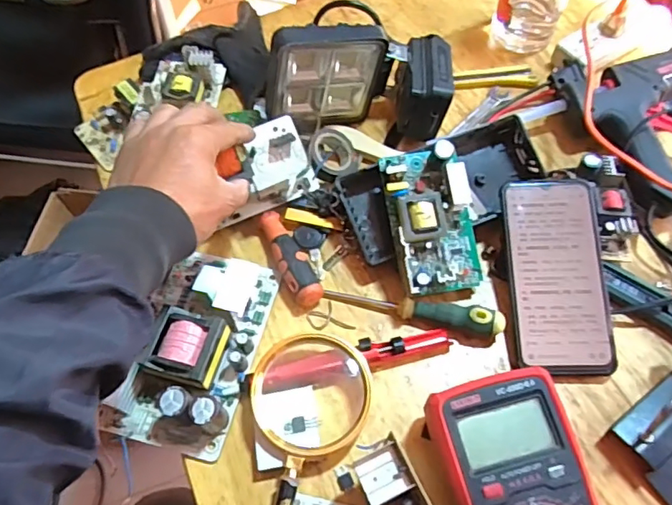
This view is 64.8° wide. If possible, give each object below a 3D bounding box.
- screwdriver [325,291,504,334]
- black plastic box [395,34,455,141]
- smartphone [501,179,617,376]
[{"bbox_3d":[0.063,0.048,0.441,0.147,0.021,0.020,9,61,7],"label":"screwdriver"},{"bbox_3d":[0.086,-0.163,0.522,0.050,0.051,0.092,5,61,5],"label":"black plastic box"},{"bbox_3d":[0.185,0.016,0.441,0.076,0.009,0.165,-1,74,2],"label":"smartphone"}]

